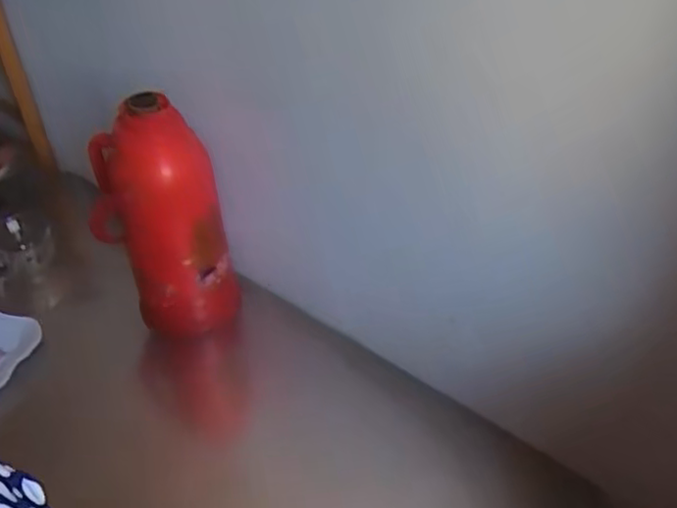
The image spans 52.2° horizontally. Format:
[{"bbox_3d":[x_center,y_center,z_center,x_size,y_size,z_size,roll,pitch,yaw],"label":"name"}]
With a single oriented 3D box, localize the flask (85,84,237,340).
[{"bbox_3d":[-0.273,-0.052,1.058,0.185,0.372,0.193,-15,46,-16],"label":"flask"}]

